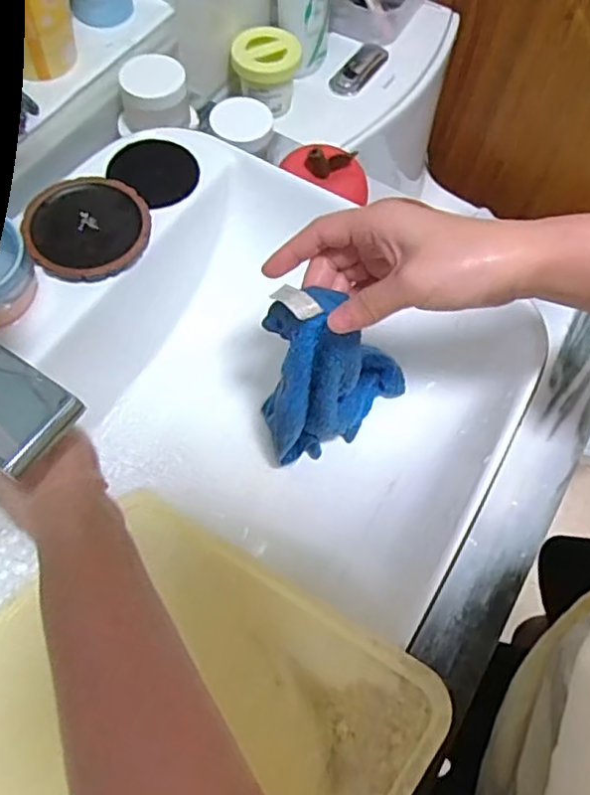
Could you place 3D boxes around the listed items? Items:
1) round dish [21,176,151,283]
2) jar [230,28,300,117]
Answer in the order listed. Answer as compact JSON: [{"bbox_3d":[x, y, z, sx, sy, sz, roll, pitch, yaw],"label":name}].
[{"bbox_3d":[-0.155,-0.125,0.474,0.090,0.018,0.087,2,64,-3],"label":"round dish"},{"bbox_3d":[-0.035,-0.390,0.761,0.080,0.072,0.076,8,63,0],"label":"jar"}]

